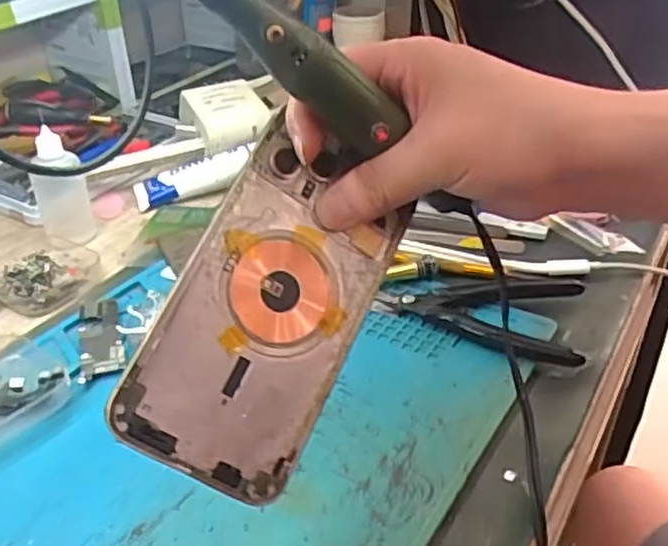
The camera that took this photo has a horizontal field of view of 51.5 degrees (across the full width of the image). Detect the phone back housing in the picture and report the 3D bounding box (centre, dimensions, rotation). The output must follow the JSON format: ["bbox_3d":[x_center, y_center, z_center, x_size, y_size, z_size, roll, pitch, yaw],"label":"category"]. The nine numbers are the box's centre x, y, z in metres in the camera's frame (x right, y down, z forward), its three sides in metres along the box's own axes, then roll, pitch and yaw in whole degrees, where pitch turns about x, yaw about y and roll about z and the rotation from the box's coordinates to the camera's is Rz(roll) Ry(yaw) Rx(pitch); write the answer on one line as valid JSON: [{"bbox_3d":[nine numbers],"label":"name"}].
[{"bbox_3d":[-0.024,0.012,0.286,0.076,0.006,0.148,33,70,-18],"label":"phone back housing"}]

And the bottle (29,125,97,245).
[{"bbox_3d":[-0.193,-0.061,0.483,0.036,0.069,0.035,-9,36,-14],"label":"bottle"}]

